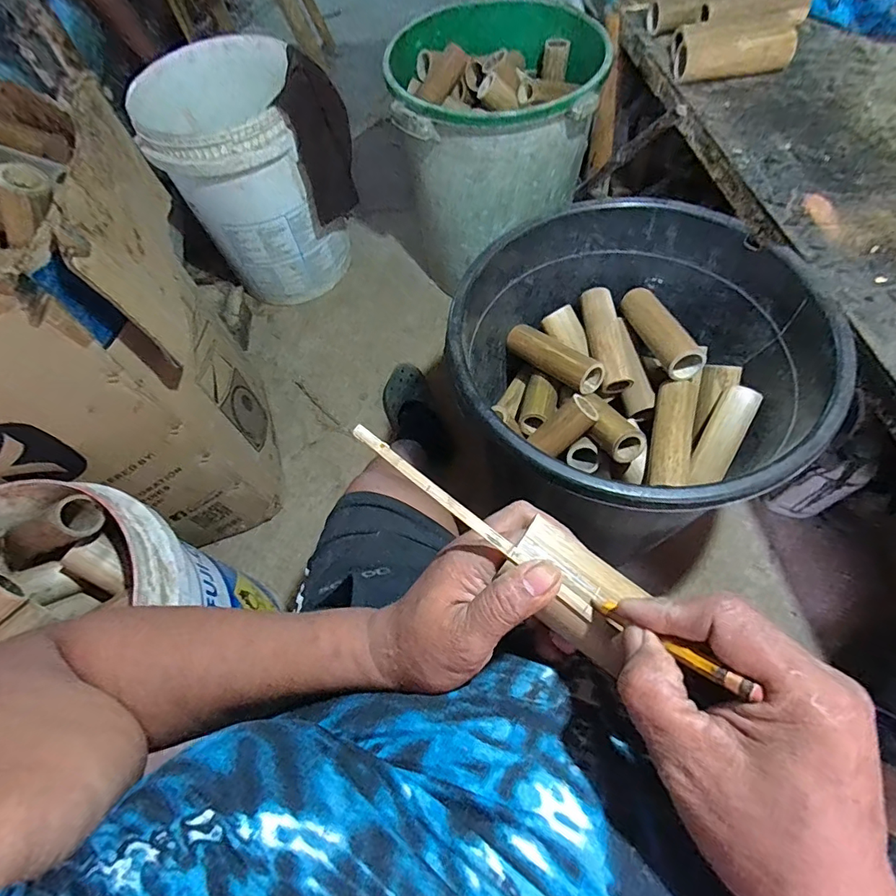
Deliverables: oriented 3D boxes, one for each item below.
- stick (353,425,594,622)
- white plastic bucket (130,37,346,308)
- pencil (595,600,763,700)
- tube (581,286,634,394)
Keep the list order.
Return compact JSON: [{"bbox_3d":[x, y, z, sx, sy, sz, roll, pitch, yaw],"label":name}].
[{"bbox_3d":[0.011,0.038,0.263,0.159,0.004,0.007,38,70,8],"label":"stick"},{"bbox_3d":[-0.518,-0.698,1.295,0.361,0.517,0.452,-22,63,-8],"label":"white plastic bucket"},{"bbox_3d":[0.094,0.084,0.215,0.007,0.005,0.082,-39,22,-16],"label":"pencil"},{"bbox_3d":[0.263,-0.181,0.815,0.053,0.061,0.180,-6,62,0],"label":"tube"}]

